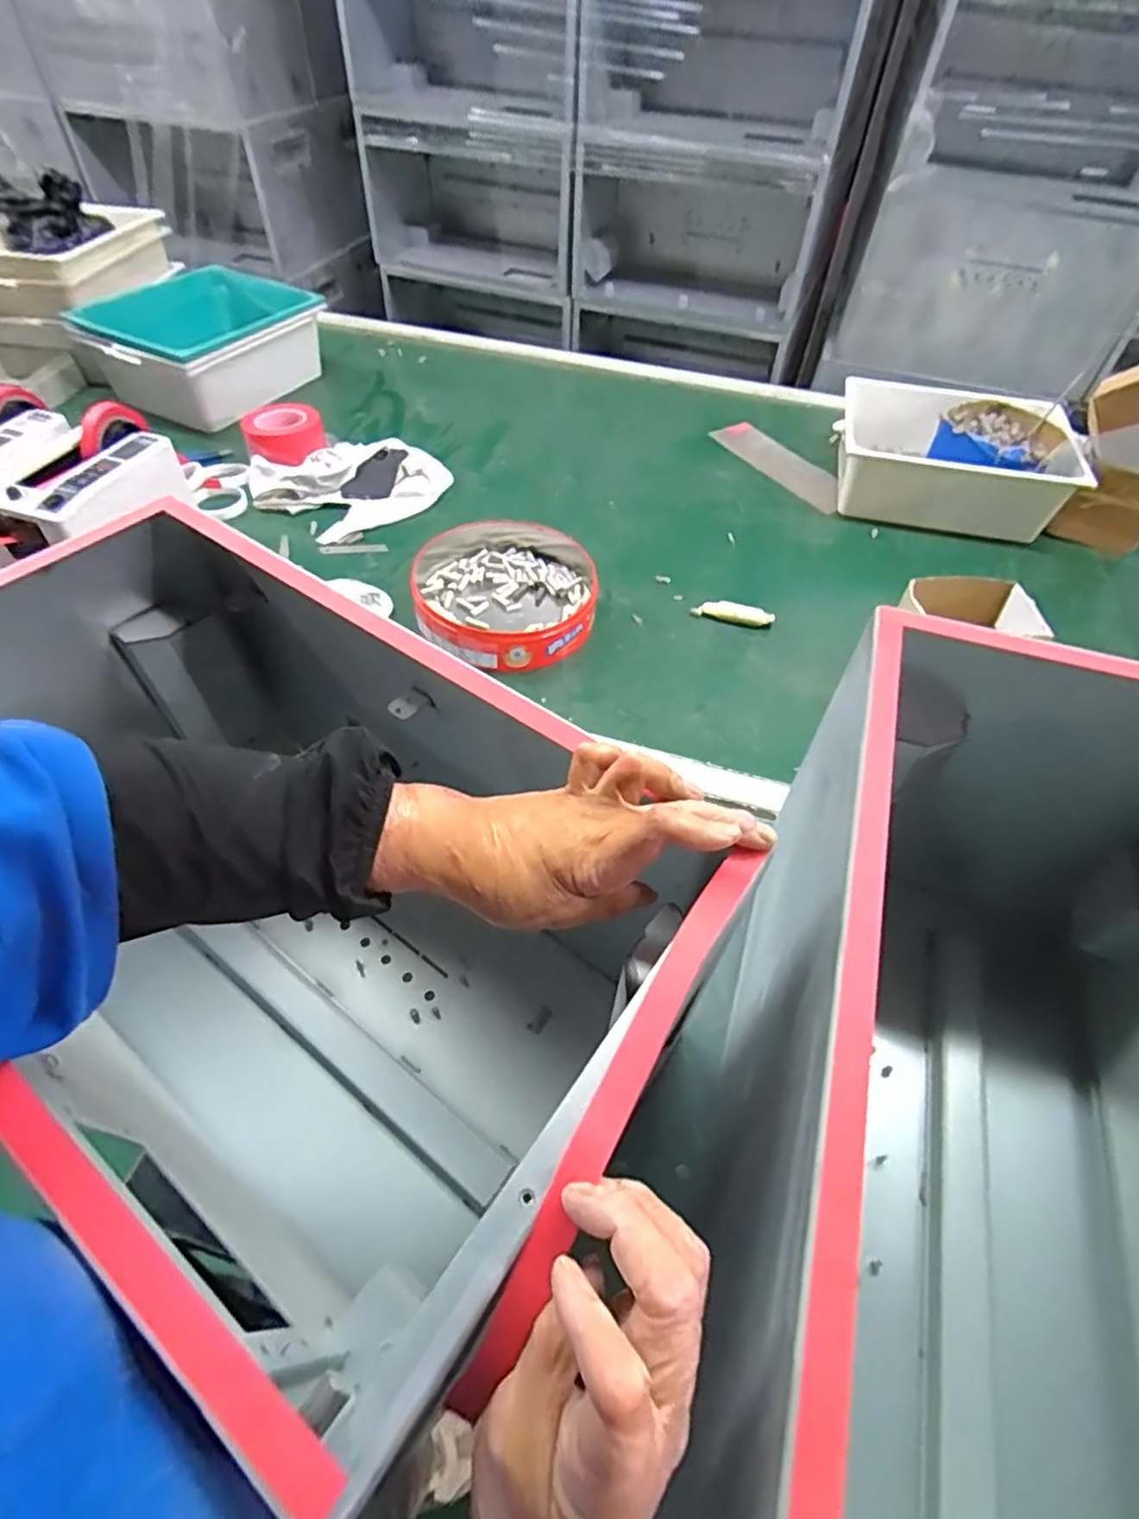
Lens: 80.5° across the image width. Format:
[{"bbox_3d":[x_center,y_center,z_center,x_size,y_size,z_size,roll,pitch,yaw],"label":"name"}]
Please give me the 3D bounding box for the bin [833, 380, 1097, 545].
[{"bbox_3d":[0.624,-0.506,1.116,0.354,0.147,0.281,17,53,11],"label":"bin"}]

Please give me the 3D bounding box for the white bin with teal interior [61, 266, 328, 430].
[{"bbox_3d":[-0.675,-0.773,1.265,0.281,0.139,0.378,31,57,20],"label":"white bin with teal interior"}]

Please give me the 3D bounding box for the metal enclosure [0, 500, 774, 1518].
[{"bbox_3d":[-0.189,0.088,0.497,0.551,0.333,0.331,34,58,22],"label":"metal enclosure"}]

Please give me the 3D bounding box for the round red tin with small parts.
[{"bbox_3d":[-0.085,-0.235,0.931,0.262,0.055,0.271,1,52,-1],"label":"round red tin with small parts"}]

